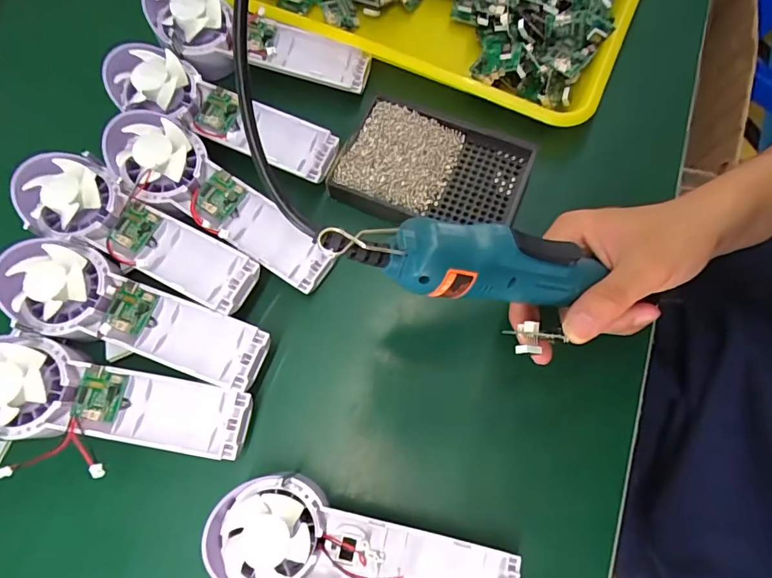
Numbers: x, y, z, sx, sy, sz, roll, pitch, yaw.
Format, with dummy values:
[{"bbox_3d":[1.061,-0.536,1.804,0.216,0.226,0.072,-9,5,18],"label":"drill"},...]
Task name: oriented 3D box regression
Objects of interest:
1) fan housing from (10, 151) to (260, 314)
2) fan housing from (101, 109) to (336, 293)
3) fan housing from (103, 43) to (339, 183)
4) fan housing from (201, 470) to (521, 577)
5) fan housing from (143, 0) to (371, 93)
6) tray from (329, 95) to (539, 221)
[{"bbox_3d":[-0.169,-0.040,0.310,0.170,0.026,0.054,25,75,8],"label":"fan housing"},{"bbox_3d":[-0.117,-0.063,0.323,0.169,0.051,0.059,32,76,9],"label":"fan housing"},{"bbox_3d":[-0.120,-0.134,0.336,0.168,0.036,0.048,20,75,6],"label":"fan housing"},{"bbox_3d":[-0.011,0.154,0.270,0.173,0.050,0.061,11,74,4],"label":"fan housing"},{"bbox_3d":[-0.102,-0.202,0.378,0.177,0.043,0.063,12,73,-9],"label":"fan housing"},{"bbox_3d":[0.035,-0.089,0.344,0.136,0.016,0.087,18,74,6],"label":"tray"}]

